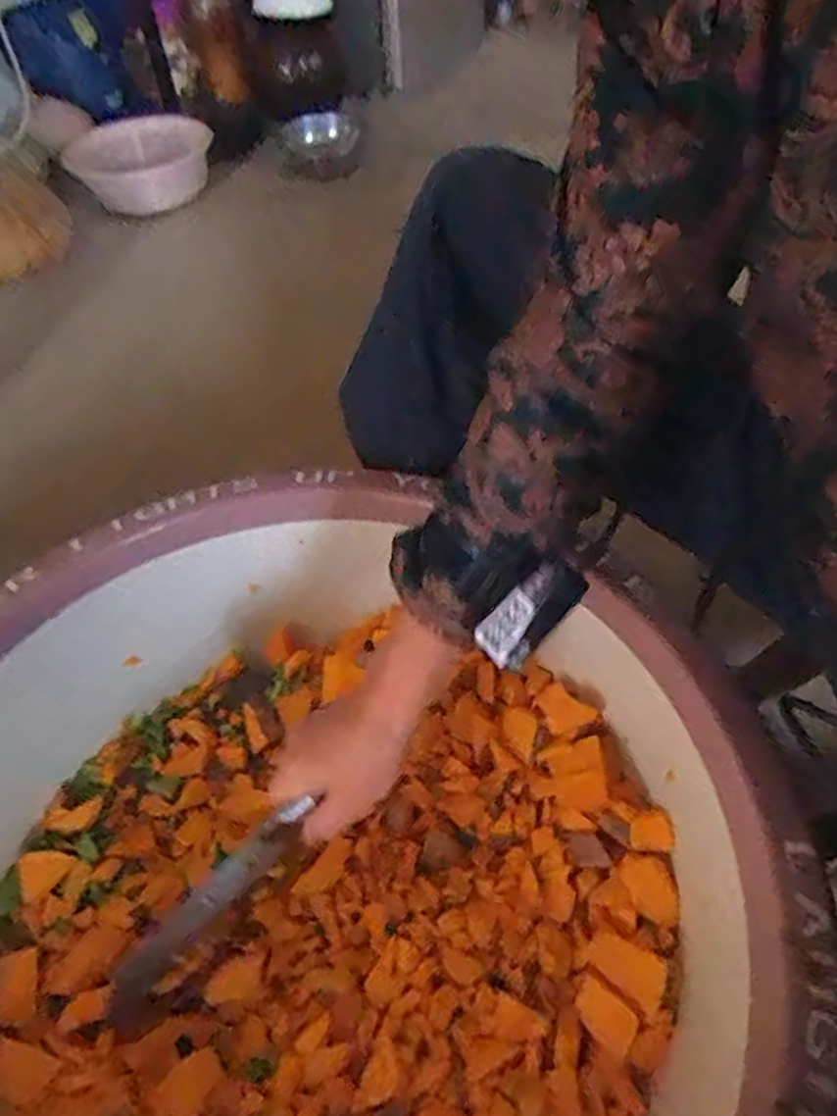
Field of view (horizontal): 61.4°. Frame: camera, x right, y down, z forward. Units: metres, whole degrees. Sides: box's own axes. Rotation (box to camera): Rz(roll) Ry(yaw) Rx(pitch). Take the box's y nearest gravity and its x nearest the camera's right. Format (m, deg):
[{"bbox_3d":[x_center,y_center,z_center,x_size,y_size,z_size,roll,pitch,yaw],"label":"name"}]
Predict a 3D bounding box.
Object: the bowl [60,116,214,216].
[{"bbox_3d":[-0.569,-0.816,1.467,0.287,0.095,0.274,-2,51,2],"label":"bowl"}]

